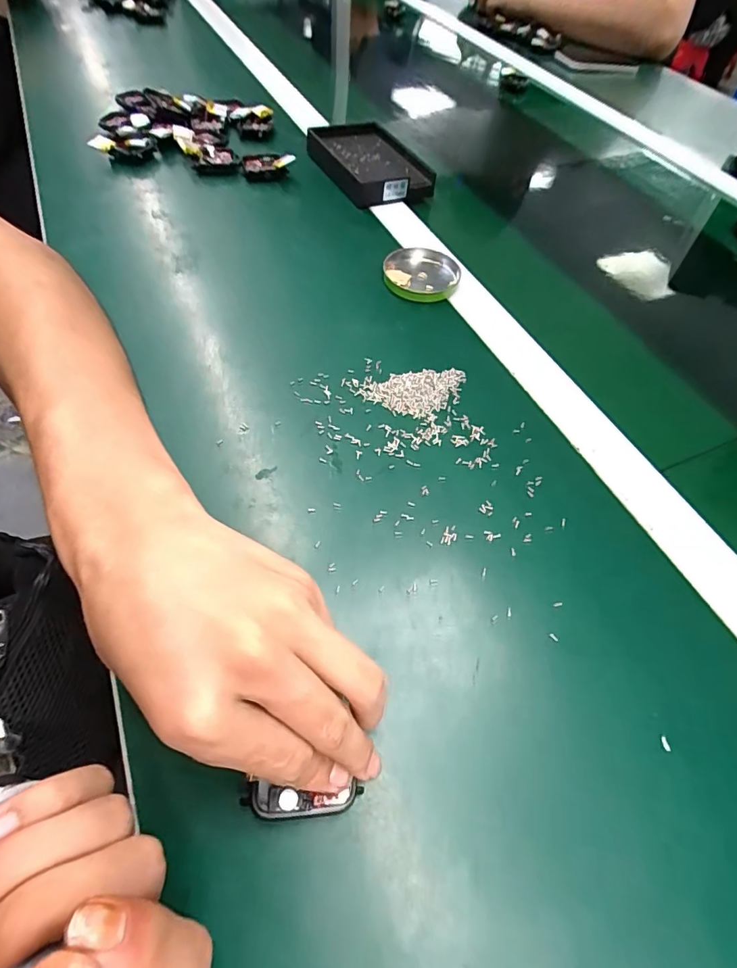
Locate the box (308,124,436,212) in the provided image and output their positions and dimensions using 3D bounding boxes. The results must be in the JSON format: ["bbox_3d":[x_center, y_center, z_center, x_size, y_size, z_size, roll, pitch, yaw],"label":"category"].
[{"bbox_3d":[-0.003,-0.348,0.492,0.085,0.022,0.145,-24,62,-19],"label":"box"}]

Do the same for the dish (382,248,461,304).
[{"bbox_3d":[0.046,-0.183,0.400,0.064,0.011,0.069,6,56,-1],"label":"dish"}]

